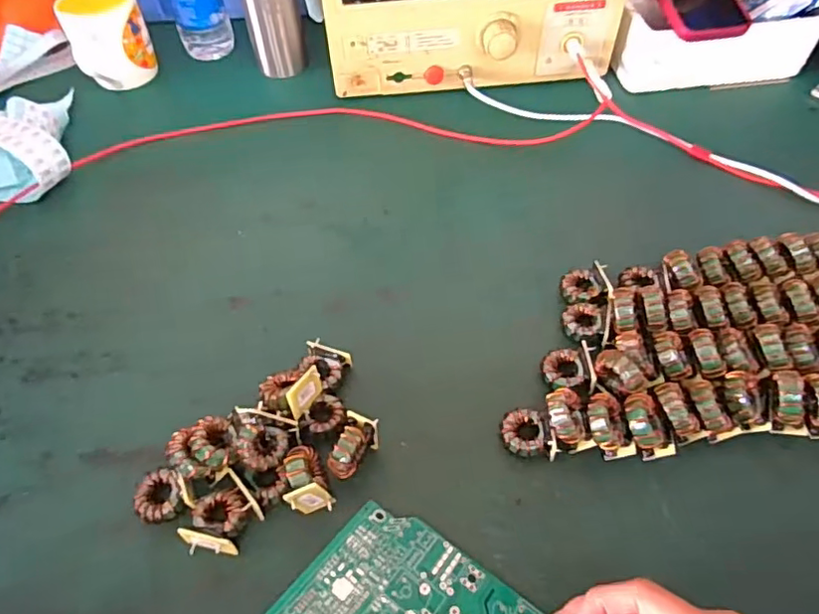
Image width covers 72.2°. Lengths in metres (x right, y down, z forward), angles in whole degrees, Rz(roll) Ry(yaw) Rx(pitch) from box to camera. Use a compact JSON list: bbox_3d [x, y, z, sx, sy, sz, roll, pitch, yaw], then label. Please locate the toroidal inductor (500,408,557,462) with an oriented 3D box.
[{"bbox_3d":[0.083,0.088,0.395,0.036,0.017,0.032,3,53,5],"label":"toroidal inductor"}]

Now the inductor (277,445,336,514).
[{"bbox_3d":[-0.067,0.113,0.368,0.026,0.034,0.038,-15,54,-9],"label":"inductor"}]

